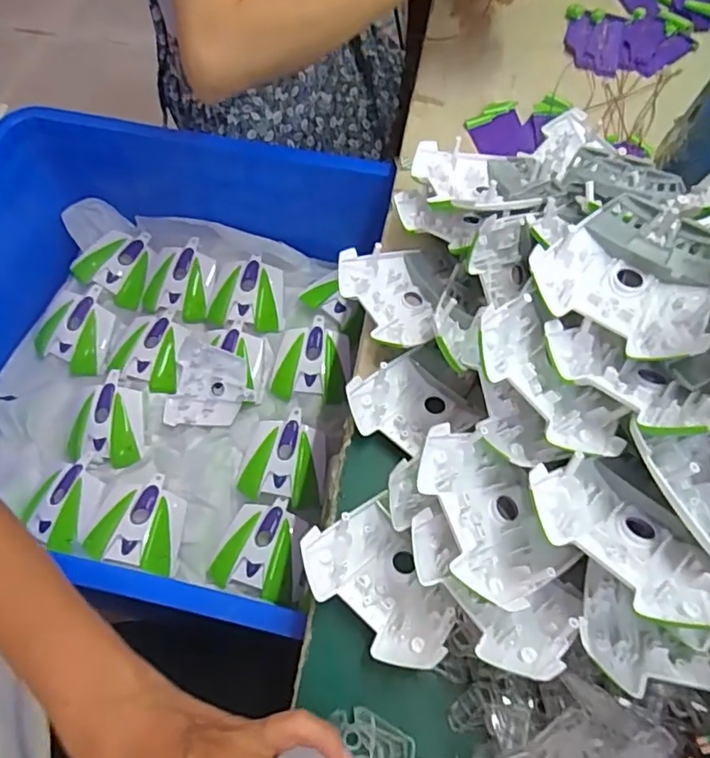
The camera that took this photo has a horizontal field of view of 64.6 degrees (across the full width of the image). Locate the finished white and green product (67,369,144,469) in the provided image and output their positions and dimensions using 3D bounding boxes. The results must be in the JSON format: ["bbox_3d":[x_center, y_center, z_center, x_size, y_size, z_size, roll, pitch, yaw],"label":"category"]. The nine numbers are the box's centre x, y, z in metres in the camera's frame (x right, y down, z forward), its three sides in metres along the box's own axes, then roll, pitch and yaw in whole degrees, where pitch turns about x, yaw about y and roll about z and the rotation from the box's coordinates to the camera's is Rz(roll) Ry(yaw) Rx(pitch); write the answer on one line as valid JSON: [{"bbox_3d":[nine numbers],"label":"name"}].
[{"bbox_3d":[-0.282,0.047,0.632,0.084,0.032,0.100,-3,62,-2],"label":"finished white and green product"}]

